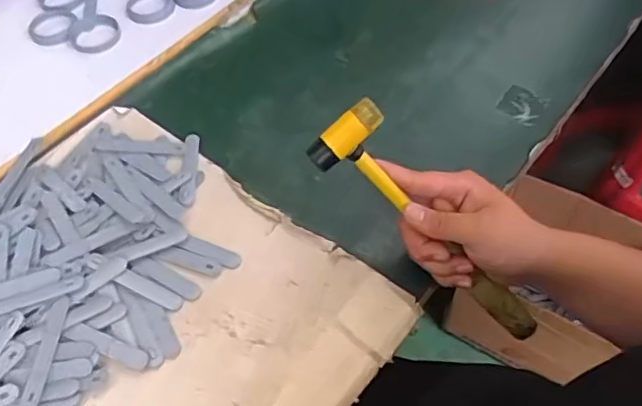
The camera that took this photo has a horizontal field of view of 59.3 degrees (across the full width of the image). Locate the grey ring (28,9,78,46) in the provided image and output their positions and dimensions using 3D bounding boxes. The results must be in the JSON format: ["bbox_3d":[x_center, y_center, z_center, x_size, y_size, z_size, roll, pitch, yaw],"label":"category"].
[{"bbox_3d":[-0.330,-0.220,0.691,0.056,0.006,0.063,1,56,1],"label":"grey ring"}]

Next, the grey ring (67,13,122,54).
[{"bbox_3d":[-0.274,-0.207,0.687,0.058,0.011,0.070,-9,57,-6],"label":"grey ring"}]

